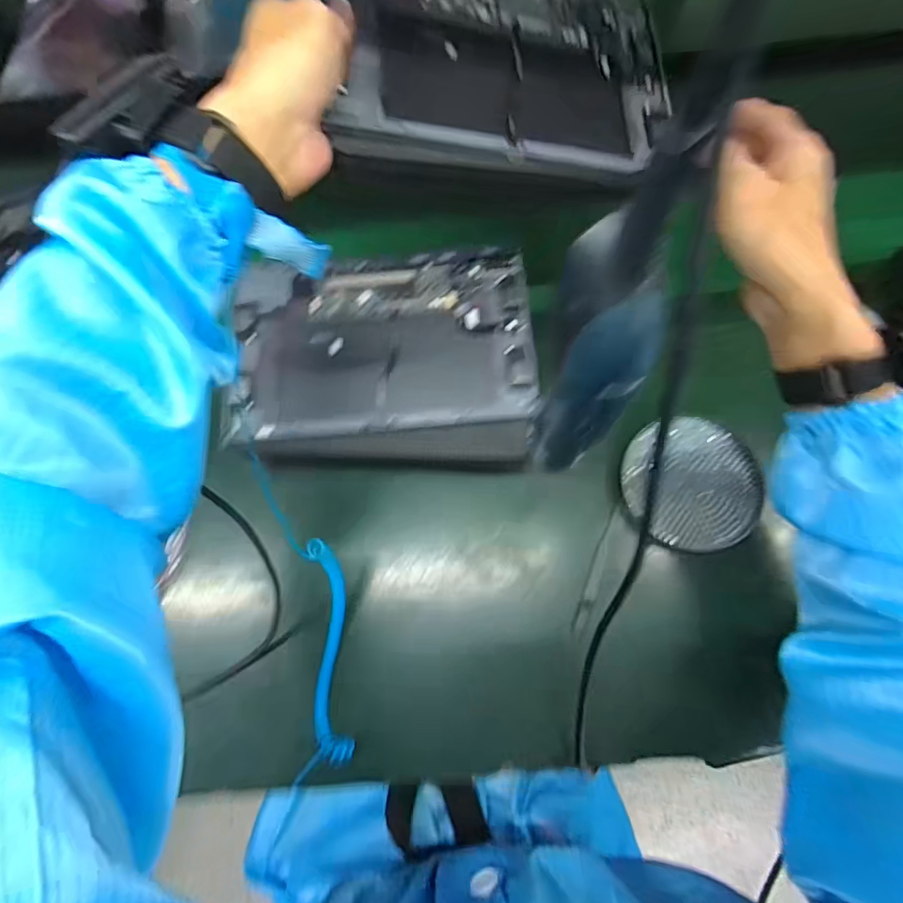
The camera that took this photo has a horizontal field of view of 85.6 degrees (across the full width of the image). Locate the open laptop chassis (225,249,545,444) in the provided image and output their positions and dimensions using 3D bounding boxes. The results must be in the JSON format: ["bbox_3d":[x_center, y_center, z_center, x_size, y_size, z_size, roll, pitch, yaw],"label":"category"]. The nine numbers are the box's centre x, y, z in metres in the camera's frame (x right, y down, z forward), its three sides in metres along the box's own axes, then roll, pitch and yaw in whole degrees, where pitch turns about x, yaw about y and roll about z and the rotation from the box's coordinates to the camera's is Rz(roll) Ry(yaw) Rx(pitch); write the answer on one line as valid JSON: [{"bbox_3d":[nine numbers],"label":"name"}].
[{"bbox_3d":[-0.058,-0.095,0.417,0.249,0.013,0.163,-3,73,0],"label":"open laptop chassis"}]

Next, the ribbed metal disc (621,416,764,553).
[{"bbox_3d":[0.201,0.027,0.411,0.108,0.012,0.110,0,73,1],"label":"ribbed metal disc"}]

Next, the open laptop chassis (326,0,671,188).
[{"bbox_3d":[0.036,-0.271,0.338,0.247,0.017,0.174,0,81,-15],"label":"open laptop chassis"}]

